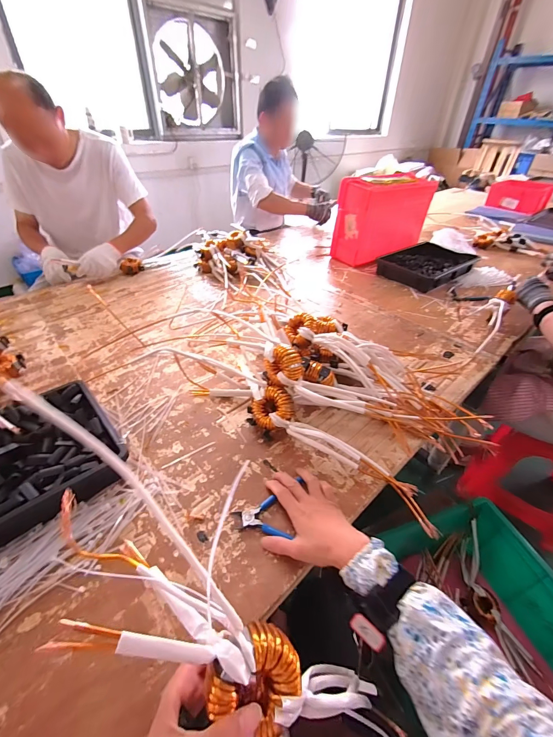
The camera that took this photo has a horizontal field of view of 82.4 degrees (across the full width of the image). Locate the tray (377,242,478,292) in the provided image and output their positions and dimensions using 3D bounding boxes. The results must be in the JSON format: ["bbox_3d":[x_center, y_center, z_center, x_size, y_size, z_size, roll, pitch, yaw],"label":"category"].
[{"bbox_3d":[0.601,-0.418,1.253,0.382,0.055,0.273,-22,44,-26],"label":"tray"}]

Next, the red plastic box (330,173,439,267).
[{"bbox_3d":[0.417,-0.582,1.244,0.355,0.279,0.154,-20,44,-25],"label":"red plastic box"}]

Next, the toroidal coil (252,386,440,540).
[{"bbox_3d":[0.115,0.154,0.555,0.378,0.073,0.058,33,48,12],"label":"toroidal coil"}]

